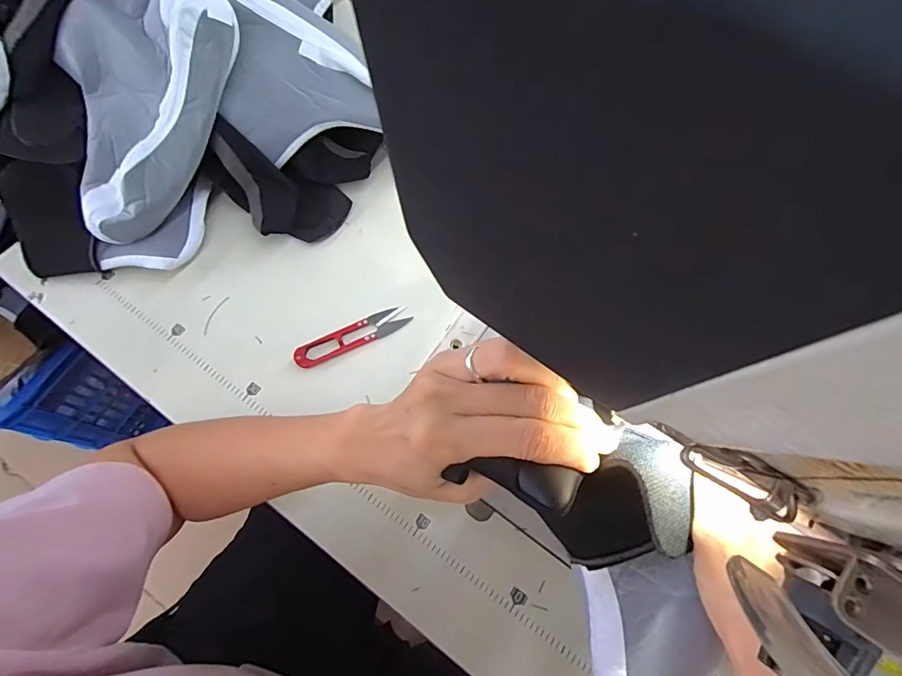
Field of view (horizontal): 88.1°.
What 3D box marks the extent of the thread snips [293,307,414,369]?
[{"bbox_3d":[-0.097,-0.003,0.463,0.118,0.009,0.027,-24,72,-12],"label":"thread snips"}]

